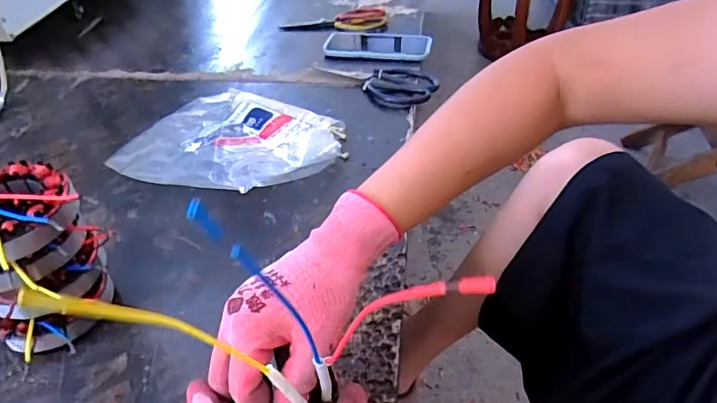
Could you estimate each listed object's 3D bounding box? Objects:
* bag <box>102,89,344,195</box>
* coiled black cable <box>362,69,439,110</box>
[{"bbox_3d":[-0.149,-0.085,0.580,0.252,0.055,0.201,21,46,26],"label":"bag"},{"bbox_3d":[0.057,-0.160,0.681,0.096,0.009,0.102,-2,41,2],"label":"coiled black cable"}]

